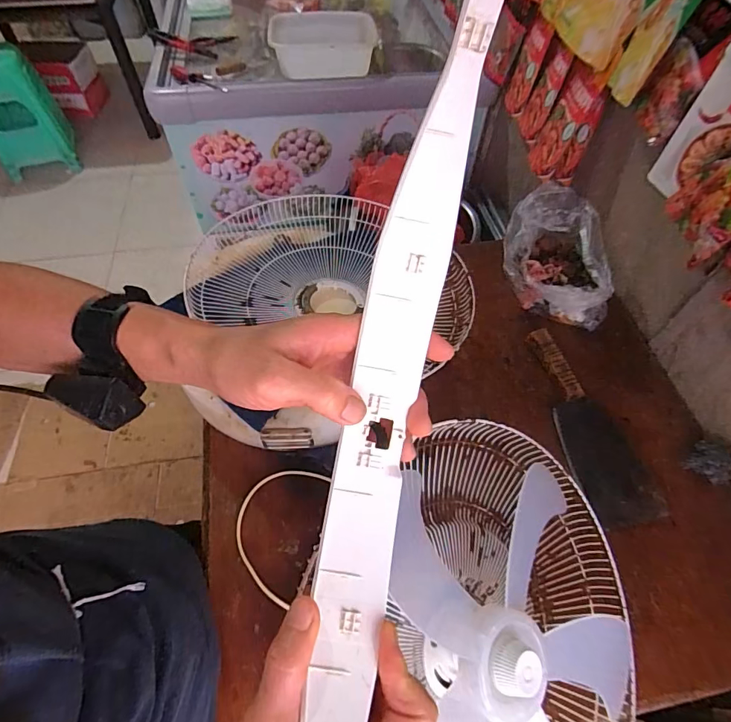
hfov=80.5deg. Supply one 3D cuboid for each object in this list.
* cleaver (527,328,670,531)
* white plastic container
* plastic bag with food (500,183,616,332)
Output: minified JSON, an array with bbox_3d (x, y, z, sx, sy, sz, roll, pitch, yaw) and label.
[{"bbox_3d":[0.360,0.095,0.714,0.108,0.031,0.341,-13,58,-9],"label":"cleaver"},{"bbox_3d":[-0.122,-0.921,1.248,0.299,0.099,0.236,2,57,0],"label":"white plastic container"},{"bbox_3d":[0.372,-0.210,0.850,0.173,0.118,0.268,3,57,1],"label":"plastic bag with food"}]

